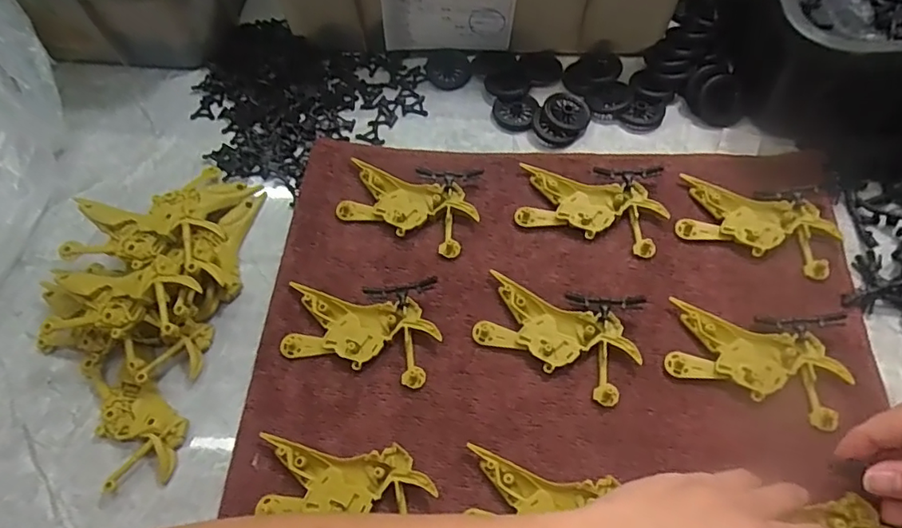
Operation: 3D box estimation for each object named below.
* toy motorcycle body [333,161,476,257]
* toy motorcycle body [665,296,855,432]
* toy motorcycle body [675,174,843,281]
[{"bbox_3d":[-0.031,-0.042,0.409,0.098,0.009,0.051,20,65,14],"label":"toy motorcycle body"},{"bbox_3d":[0.185,0.059,0.346,0.101,0.010,0.050,20,65,14],"label":"toy motorcycle body"},{"bbox_3d":[0.209,-0.027,0.387,0.101,0.010,0.049,20,65,14],"label":"toy motorcycle body"}]

